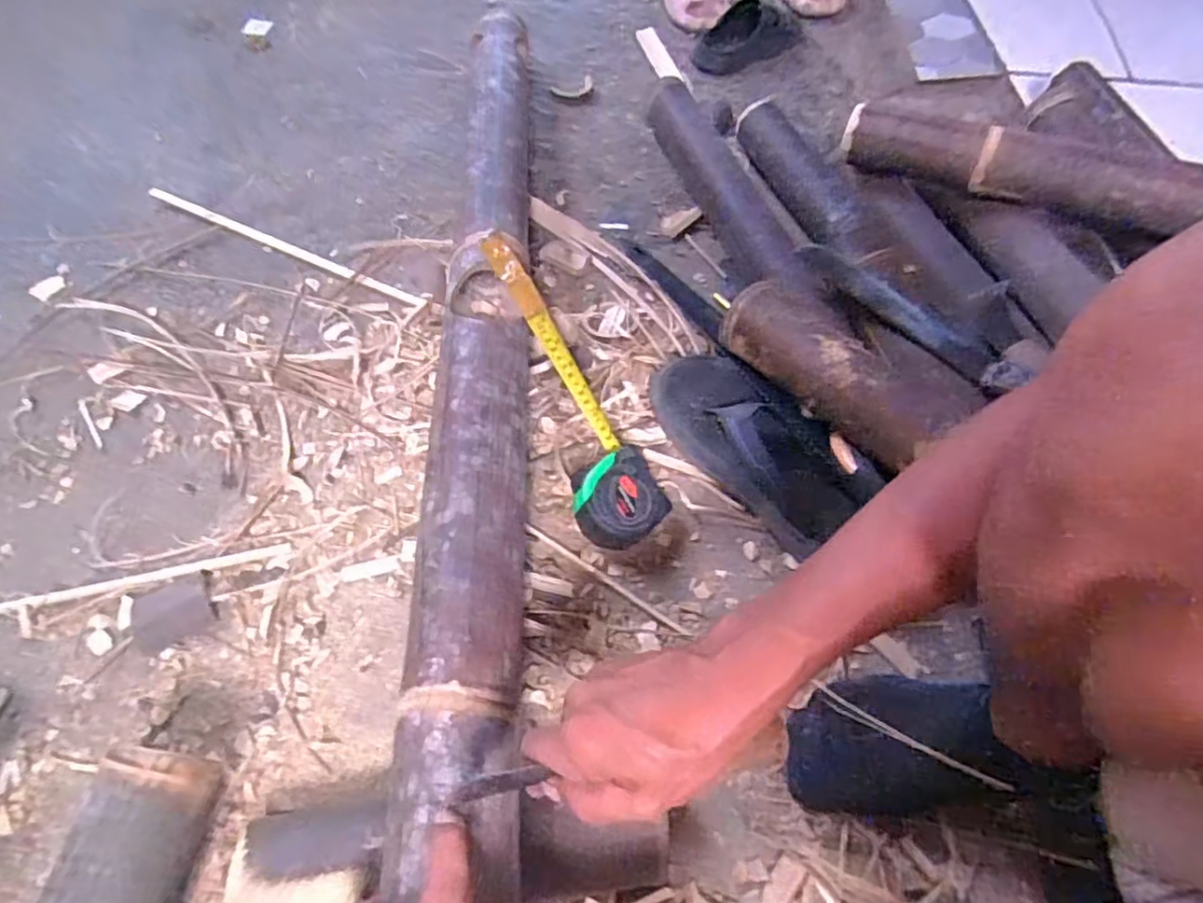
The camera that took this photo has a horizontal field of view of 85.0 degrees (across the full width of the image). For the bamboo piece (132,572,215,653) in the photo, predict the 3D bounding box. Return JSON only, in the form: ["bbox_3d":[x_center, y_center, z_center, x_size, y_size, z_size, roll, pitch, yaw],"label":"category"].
[{"bbox_3d":[-0.348,0.128,0.533,0.058,0.010,0.052,-16,62,-15],"label":"bamboo piece"}]

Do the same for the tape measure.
[{"bbox_3d":[-0.028,-0.062,0.619,0.087,0.105,0.309,-17,62,-15],"label":"tape measure"}]

